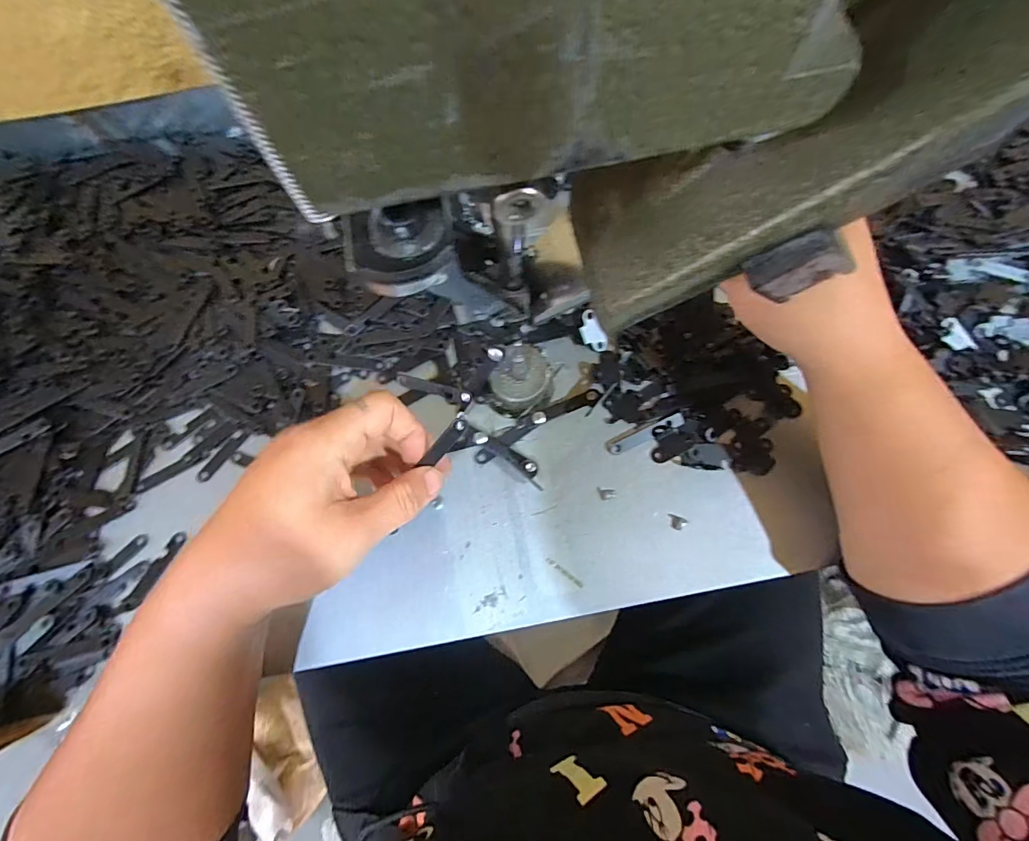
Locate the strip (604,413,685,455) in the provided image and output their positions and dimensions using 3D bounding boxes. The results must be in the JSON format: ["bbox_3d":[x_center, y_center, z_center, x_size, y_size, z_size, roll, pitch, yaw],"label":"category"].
[{"bbox_3d":[0.084,0.008,0.302,0.051,0.005,0.011,-23,77,-3],"label":"strip"}]

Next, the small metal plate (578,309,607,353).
[{"bbox_3d":[0.052,-0.058,0.312,0.015,0.004,0.028,-30,107,0],"label":"small metal plate"}]

